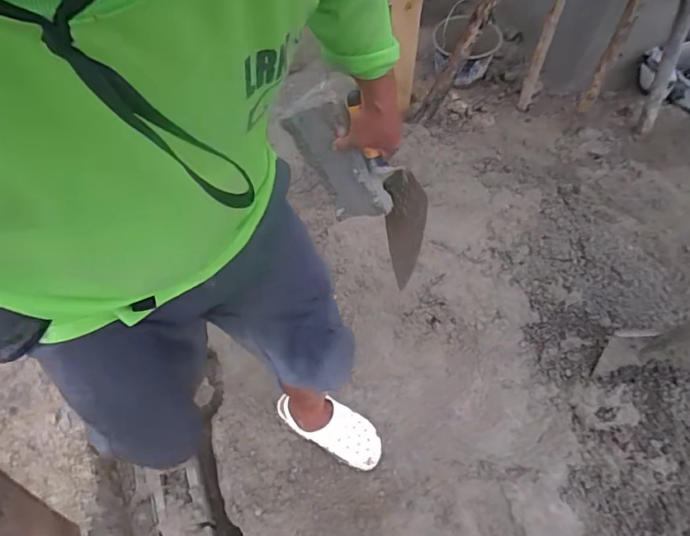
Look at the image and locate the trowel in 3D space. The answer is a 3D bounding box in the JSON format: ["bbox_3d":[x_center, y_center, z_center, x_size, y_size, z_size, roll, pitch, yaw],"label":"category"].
[{"bbox_3d":[0.074,-0.123,0.757,0.074,0.323,0.092,-26,29,-20],"label":"trowel"}]

